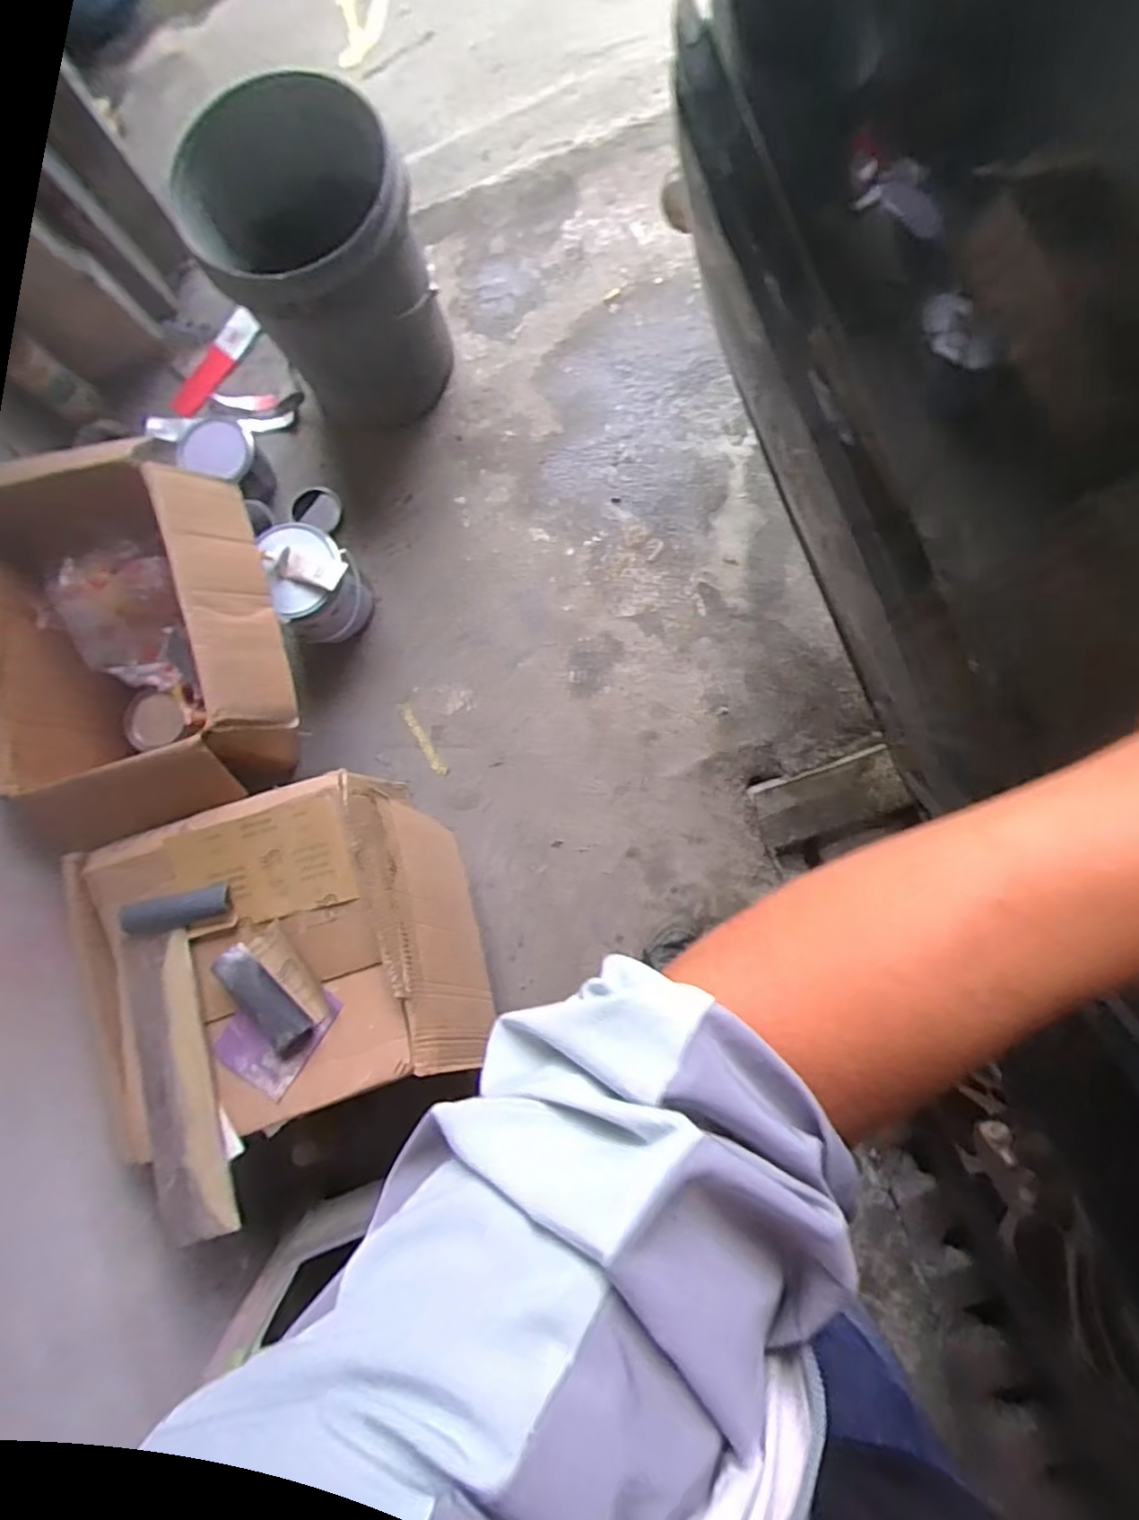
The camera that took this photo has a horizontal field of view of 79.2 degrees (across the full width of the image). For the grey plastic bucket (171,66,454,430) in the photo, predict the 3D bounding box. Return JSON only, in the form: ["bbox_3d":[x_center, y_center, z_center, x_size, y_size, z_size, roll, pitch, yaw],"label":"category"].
[{"bbox_3d":[-0.355,-0.733,1.074,0.280,0.394,0.285,-24,84,5],"label":"grey plastic bucket"}]

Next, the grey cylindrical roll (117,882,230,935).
[{"bbox_3d":[-0.484,0.185,0.849,0.115,0.042,0.040,-11,82,-33],"label":"grey cylindrical roll"}]

